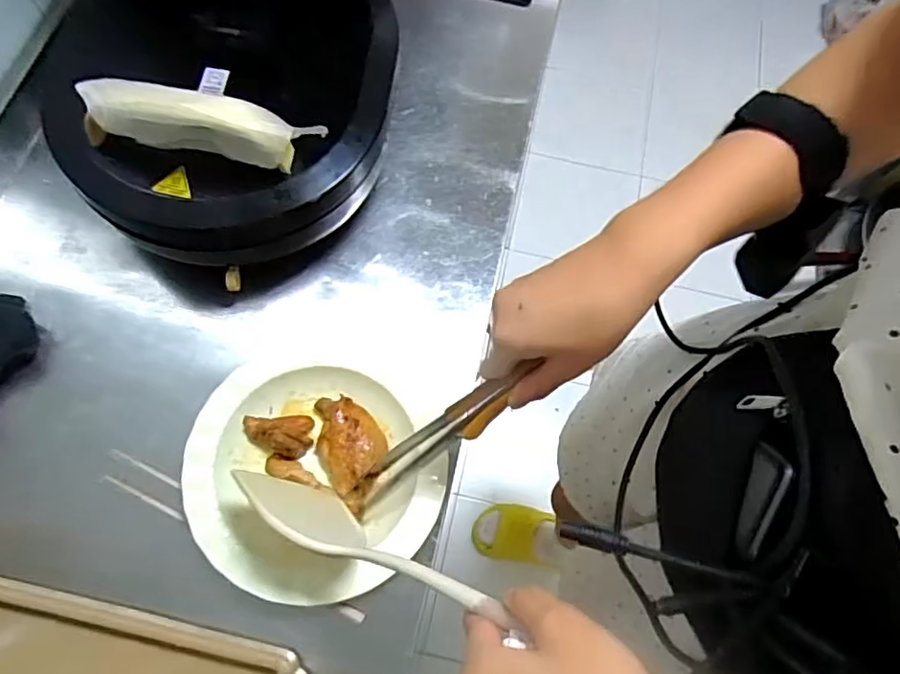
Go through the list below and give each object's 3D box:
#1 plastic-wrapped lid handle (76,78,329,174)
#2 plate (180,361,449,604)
[{"bbox_3d":[-0.181,-0.156,0.432,0.160,0.046,0.032,8,69,-13],"label":"plastic-wrapped lid handle"},{"bbox_3d":[-0.108,0.113,0.472,0.200,0.033,0.177,13,70,2],"label":"plate"}]

